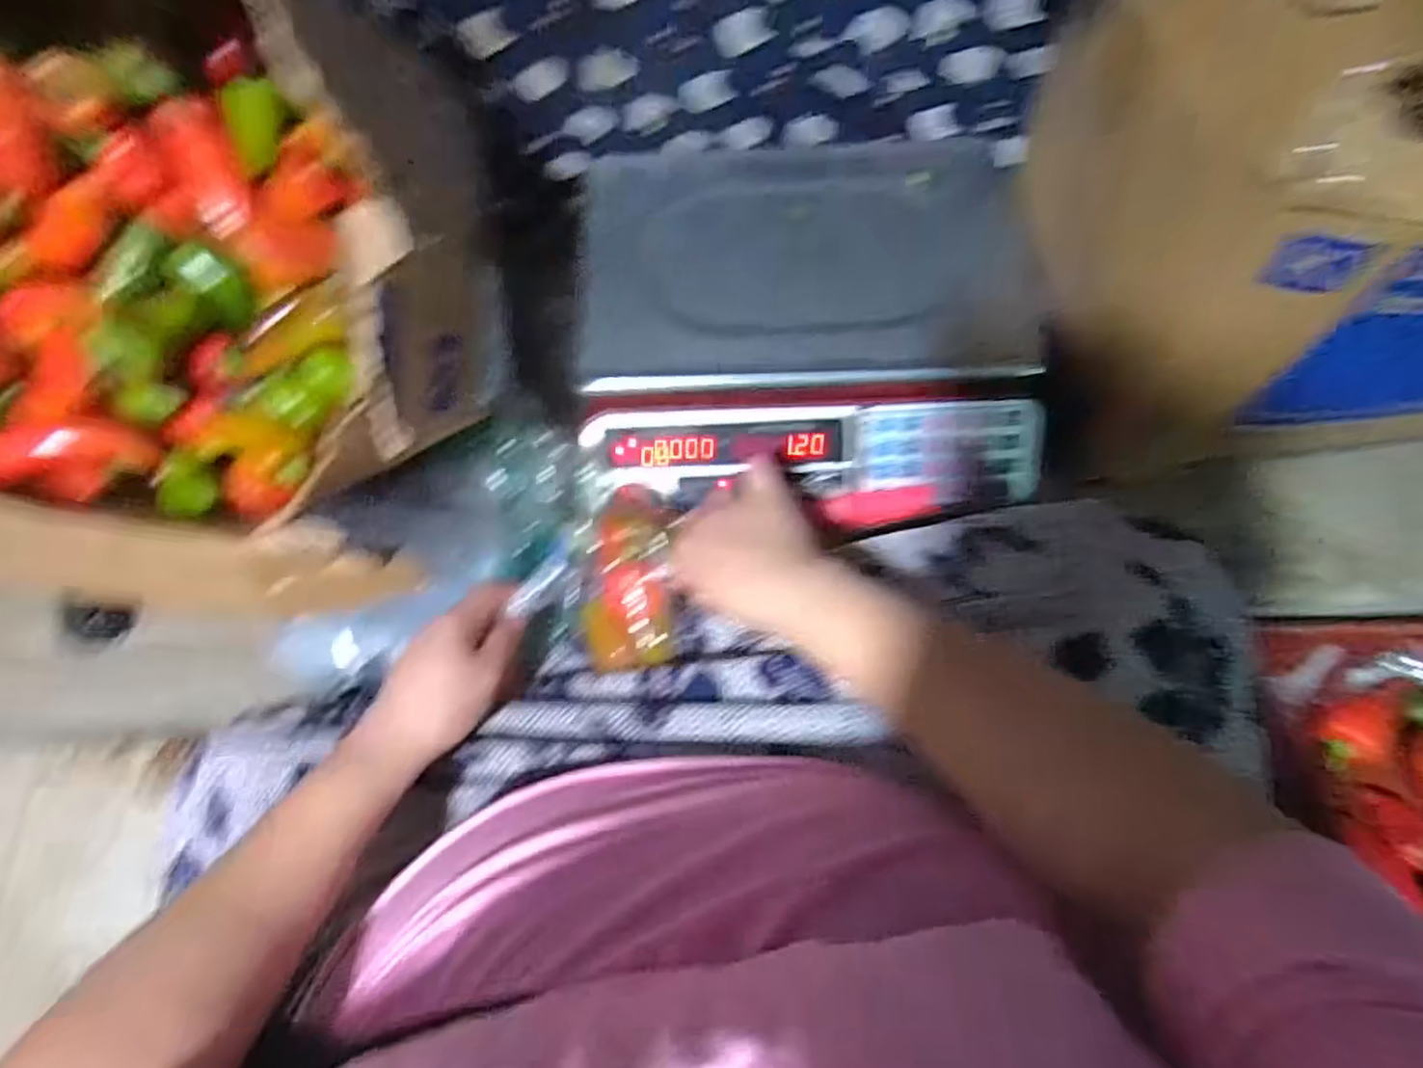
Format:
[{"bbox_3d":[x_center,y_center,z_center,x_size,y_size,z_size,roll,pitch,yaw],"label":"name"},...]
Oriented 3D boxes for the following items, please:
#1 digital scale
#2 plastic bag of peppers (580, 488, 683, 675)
[{"bbox_3d":[0.071,-0.170,0.576,0.346,0.096,0.335,-4,70,1],"label":"digital scale"},{"bbox_3d":[-0.055,0.028,0.508,0.064,0.044,0.126,1,78,3],"label":"plastic bag of peppers"}]

